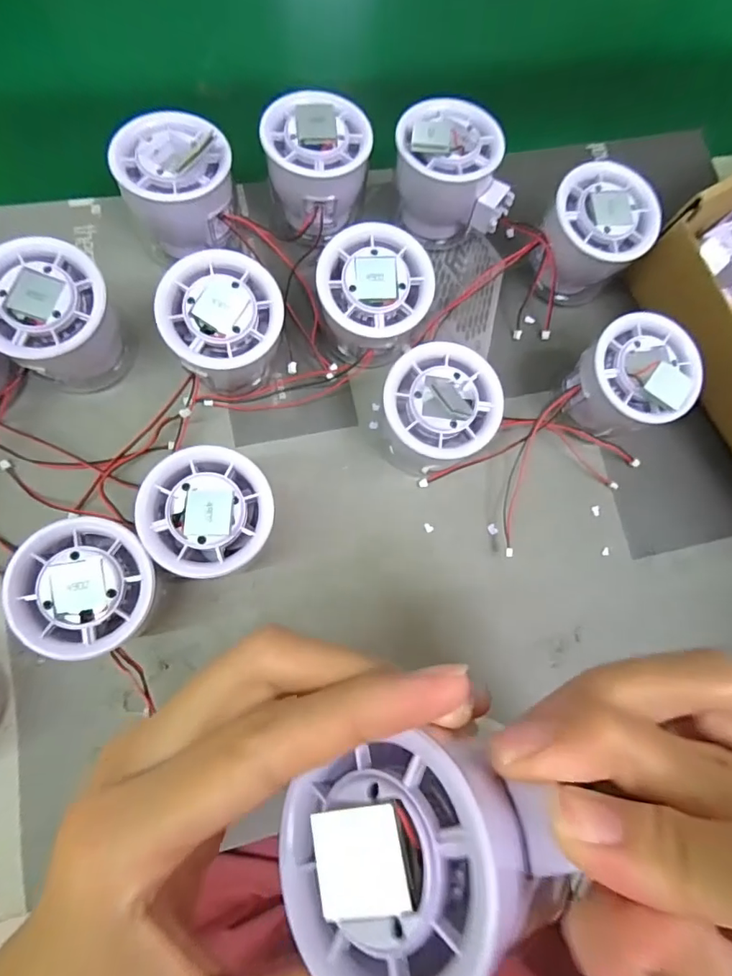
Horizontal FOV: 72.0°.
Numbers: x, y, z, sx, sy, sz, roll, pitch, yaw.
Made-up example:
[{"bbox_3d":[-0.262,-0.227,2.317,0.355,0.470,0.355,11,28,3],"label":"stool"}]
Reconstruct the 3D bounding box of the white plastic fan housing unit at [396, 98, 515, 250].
[{"bbox_3d":[0.050,-0.181,0.290,0.071,0.056,0.054,16,80,-4],"label":"white plastic fan housing unit"}]

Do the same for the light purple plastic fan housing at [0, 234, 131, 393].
[{"bbox_3d":[-0.150,-0.083,0.252,0.054,0.055,0.055,1,79,-6],"label":"light purple plastic fan housing"}]

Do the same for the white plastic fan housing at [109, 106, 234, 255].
[{"bbox_3d":[-0.098,-0.160,0.267,0.055,0.057,0.054,1,79,-6],"label":"white plastic fan housing"}]

